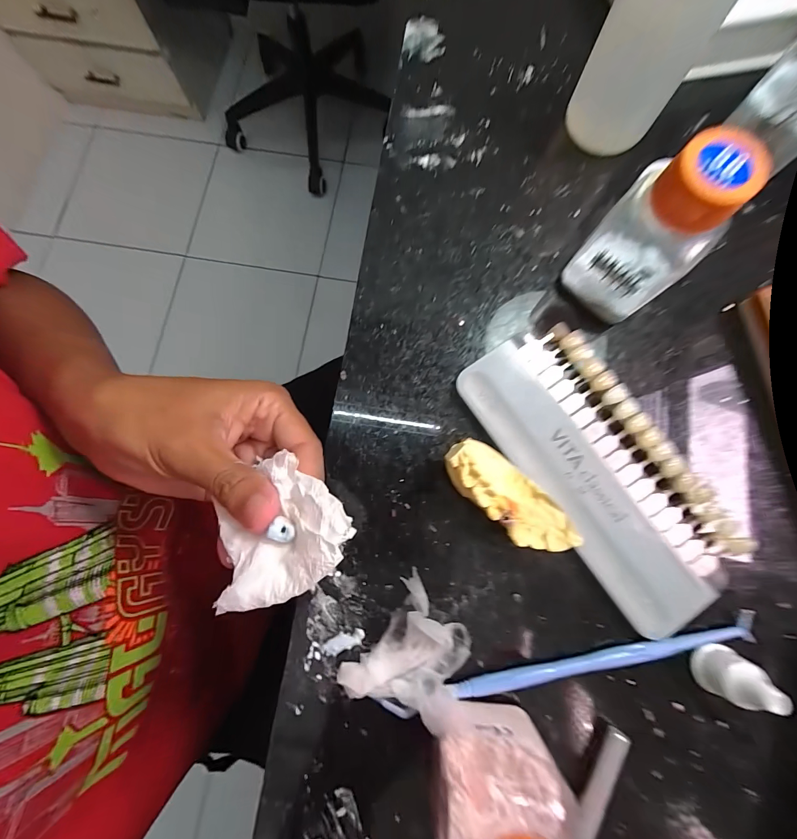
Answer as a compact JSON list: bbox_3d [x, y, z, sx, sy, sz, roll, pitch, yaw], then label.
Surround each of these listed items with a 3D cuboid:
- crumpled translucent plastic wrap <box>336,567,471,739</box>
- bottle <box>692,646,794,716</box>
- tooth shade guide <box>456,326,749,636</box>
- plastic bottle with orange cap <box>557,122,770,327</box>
[{"bbox_3d":[0.008,0.104,0.150,0.046,0.017,0.054,35,81,5],"label":"crumpled translucent plastic wrap"},{"bbox_3d":[0.139,0.107,0.143,0.014,0.027,0.017,5,79,0],"label":"bottle"},{"bbox_3d":[0.096,0.022,0.167,0.065,0.006,0.143,-35,82,-7],"label":"tooth shade guide"},{"bbox_3d":[0.109,-0.078,0.151,0.032,0.066,0.040,-44,83,-8],"label":"plastic bottle with orange cap"}]

